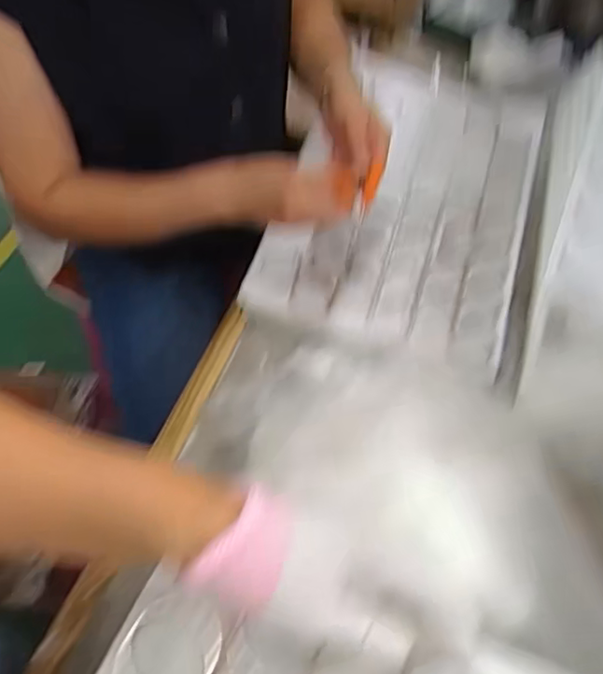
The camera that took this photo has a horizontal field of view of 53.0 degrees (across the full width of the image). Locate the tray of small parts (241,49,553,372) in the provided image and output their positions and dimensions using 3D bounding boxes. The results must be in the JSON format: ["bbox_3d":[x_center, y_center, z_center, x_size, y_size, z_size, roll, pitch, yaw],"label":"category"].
[{"bbox_3d":[0.144,-0.198,0.784,0.297,0.059,0.477,17,63,7],"label":"tray of small parts"}]

